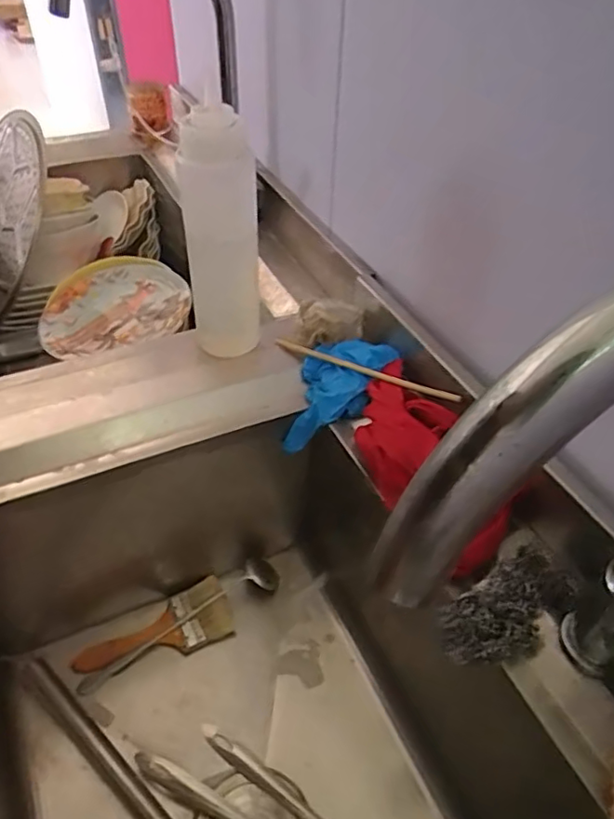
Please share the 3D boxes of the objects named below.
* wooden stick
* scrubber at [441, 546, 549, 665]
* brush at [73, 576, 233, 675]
[{"bbox_3d":[0.051,-0.040,0.569,0.220,0.008,0.012,22,47,37],"label":"wooden stick"},{"bbox_3d":[0.139,0.143,0.410,0.085,0.045,0.053,-20,49,-21],"label":"scrubber"},{"bbox_3d":[-0.173,0.249,0.658,0.170,0.013,0.068,-17,48,-18],"label":"brush"}]

